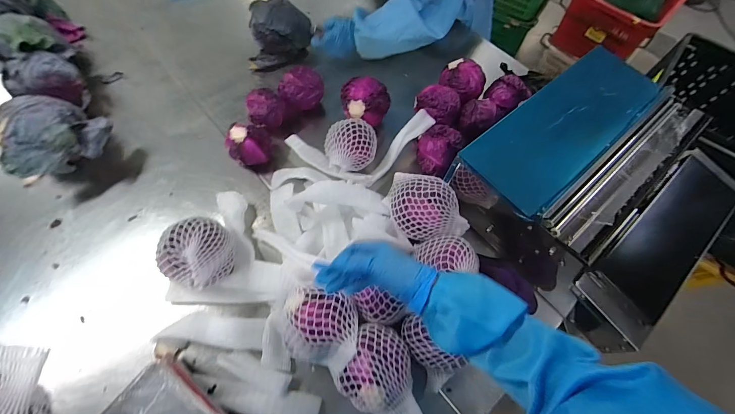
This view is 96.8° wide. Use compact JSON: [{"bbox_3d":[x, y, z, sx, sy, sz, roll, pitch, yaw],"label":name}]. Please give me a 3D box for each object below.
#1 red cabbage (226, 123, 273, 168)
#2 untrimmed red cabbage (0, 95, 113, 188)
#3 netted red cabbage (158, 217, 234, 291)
[{"bbox_3d":[-0.259,-0.135,0.721,0.089,0.085,0.084,2,63,-3],"label":"red cabbage"},{"bbox_3d":[-0.622,-0.127,0.654,0.159,0.126,0.181,30,65,11],"label":"untrimmed red cabbage"},{"bbox_3d":[-0.297,0.077,0.565,0.107,0.100,0.122,20,64,6],"label":"netted red cabbage"}]

